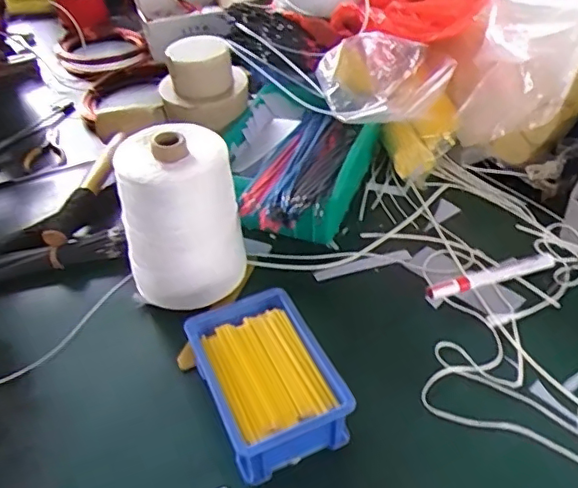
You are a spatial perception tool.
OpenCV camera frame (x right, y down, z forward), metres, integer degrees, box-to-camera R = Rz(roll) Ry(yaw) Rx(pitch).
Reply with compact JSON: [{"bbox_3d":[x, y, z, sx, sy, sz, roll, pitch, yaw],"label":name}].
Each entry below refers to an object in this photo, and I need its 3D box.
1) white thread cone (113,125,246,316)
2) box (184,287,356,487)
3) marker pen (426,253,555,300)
[{"bbox_3d":[-0.108,-0.029,0.554,0.111,0.149,0.095,-14,42,-12],"label":"white thread cone"},{"bbox_3d":[-0.014,0.118,0.487,0.105,0.062,0.155,-18,43,-16],"label":"box"},{"bbox_3d":[0.214,0.035,0.601,0.147,0.019,0.019,-13,42,-11],"label":"marker pen"}]

